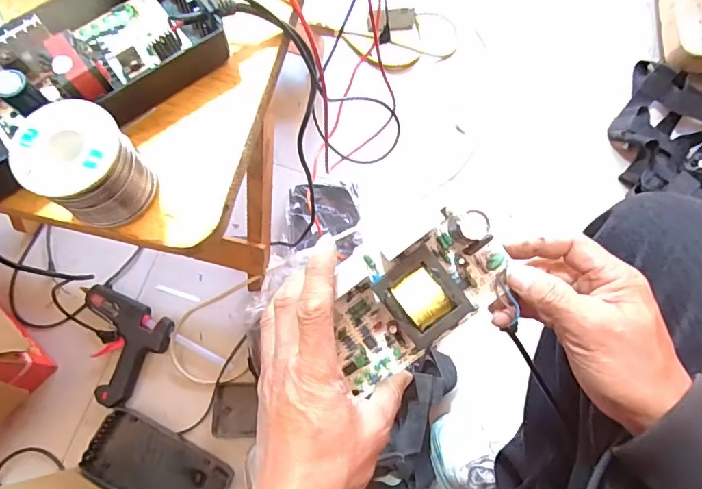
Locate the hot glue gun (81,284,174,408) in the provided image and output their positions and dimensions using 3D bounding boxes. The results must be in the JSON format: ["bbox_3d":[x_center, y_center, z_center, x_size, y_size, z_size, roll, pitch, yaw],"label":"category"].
[{"bbox_3d":[-0.406,0.168,0.794,0.173,0.030,0.158,25,75,7],"label":"hot glue gun"}]

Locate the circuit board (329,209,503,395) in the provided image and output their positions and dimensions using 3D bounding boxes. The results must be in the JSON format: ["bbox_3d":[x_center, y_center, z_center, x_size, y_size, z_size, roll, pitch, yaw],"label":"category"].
[{"bbox_3d":[0.043,0.039,0.335,0.144,0.051,0.075,-45,77,12],"label":"circuit board"}]

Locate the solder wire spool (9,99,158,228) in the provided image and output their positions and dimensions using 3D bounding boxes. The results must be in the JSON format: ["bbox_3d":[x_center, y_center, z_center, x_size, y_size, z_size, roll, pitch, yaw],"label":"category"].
[{"bbox_3d":[-0.143,-0.042,0.259,0.051,0.052,0.052,0,73,0],"label":"solder wire spool"}]

